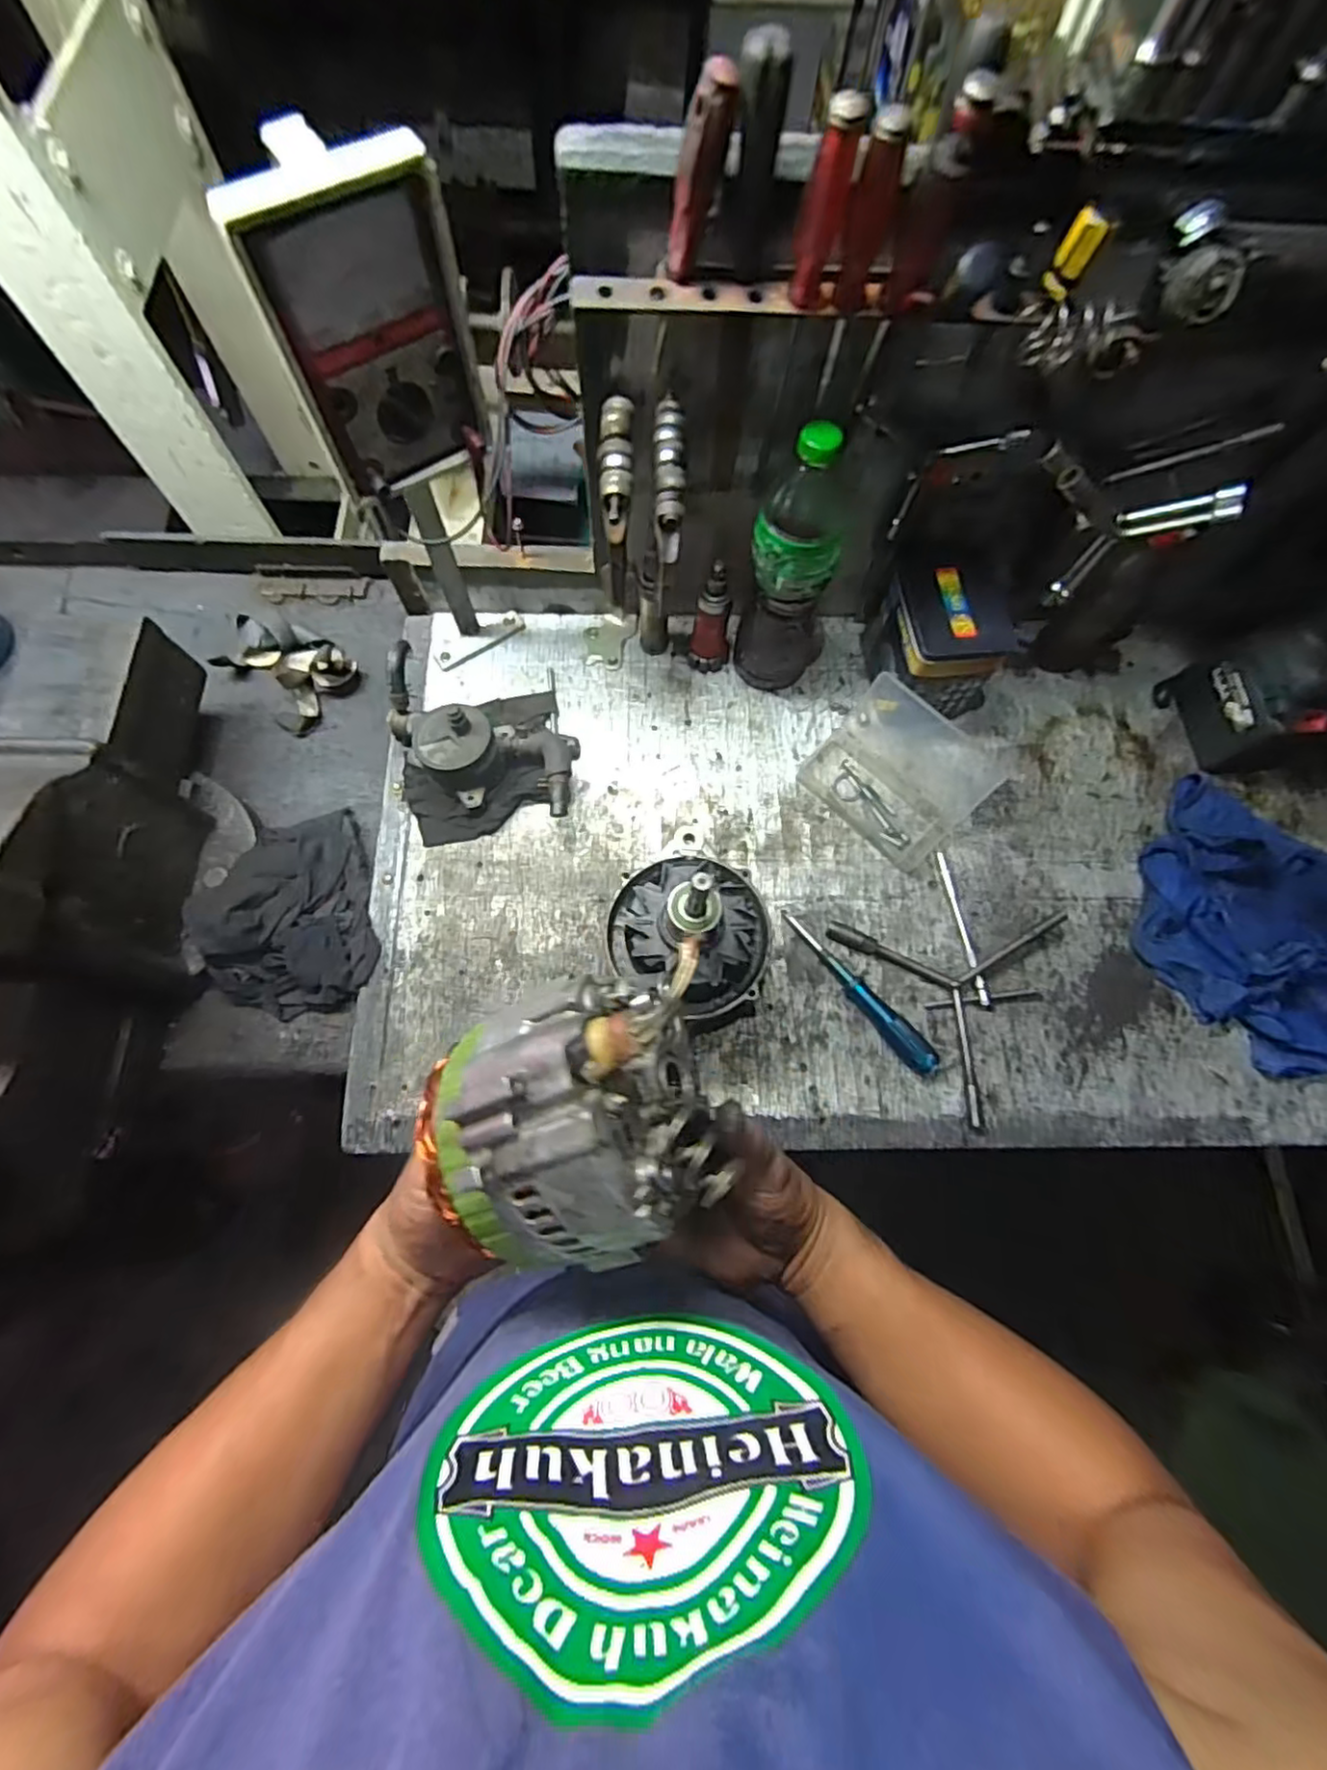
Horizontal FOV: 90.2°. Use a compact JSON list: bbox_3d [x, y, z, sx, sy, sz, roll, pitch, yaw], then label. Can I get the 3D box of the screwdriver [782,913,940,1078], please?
[{"bbox_3d":[0.183,0.105,0.628,0.029,0.027,0.196,-41,78,-14],"label":"screwdriver"}]

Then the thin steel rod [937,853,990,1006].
[{"bbox_3d":[0.296,0.042,0.655,0.011,0.008,0.154,-8,73,-5],"label":"thin steel rod"}]

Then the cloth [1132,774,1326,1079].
[{"bbox_3d":[0.596,0.042,0.635,0.284,0.064,0.219,42,75,10],"label":"cloth"}]

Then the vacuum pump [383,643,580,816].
[{"bbox_3d":[-0.182,-0.161,0.667,0.188,0.078,0.172,5,72,-1],"label":"vacuum pump"}]

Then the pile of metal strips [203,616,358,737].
[{"bbox_3d":[-0.433,-0.245,0.748,0.136,0.034,0.109,28,73,6],"label":"pile of metal strips"}]

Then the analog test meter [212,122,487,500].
[{"bbox_3d":[-0.188,-0.356,0.431,0.121,0.169,0.058,-32,76,-12],"label":"analog test meter"}]

